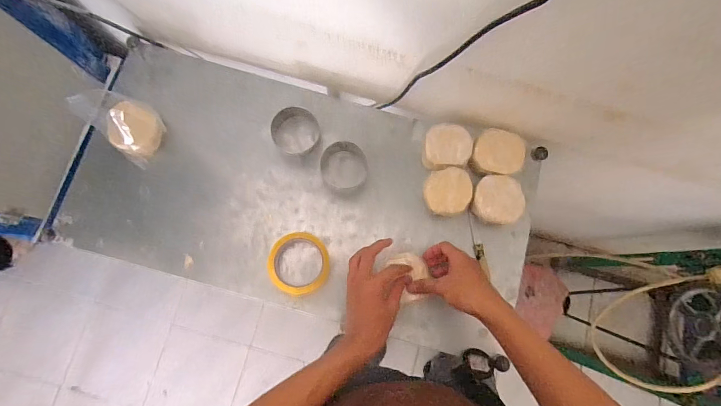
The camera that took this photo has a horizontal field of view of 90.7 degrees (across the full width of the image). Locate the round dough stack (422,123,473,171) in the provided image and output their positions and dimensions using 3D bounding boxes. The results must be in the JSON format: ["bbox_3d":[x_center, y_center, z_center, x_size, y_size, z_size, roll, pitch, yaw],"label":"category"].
[{"bbox_3d":[0.152,-0.096,0.630,0.079,0.041,0.078,0,80,-2],"label":"round dough stack"}]

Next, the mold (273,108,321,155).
[{"bbox_3d":[-0.110,-0.123,0.615,0.078,0.046,0.074,0,80,-2],"label":"mold"}]

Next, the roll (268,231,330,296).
[{"bbox_3d":[-0.103,0.101,0.599,0.099,0.017,0.104,0,80,-2],"label":"roll"}]

